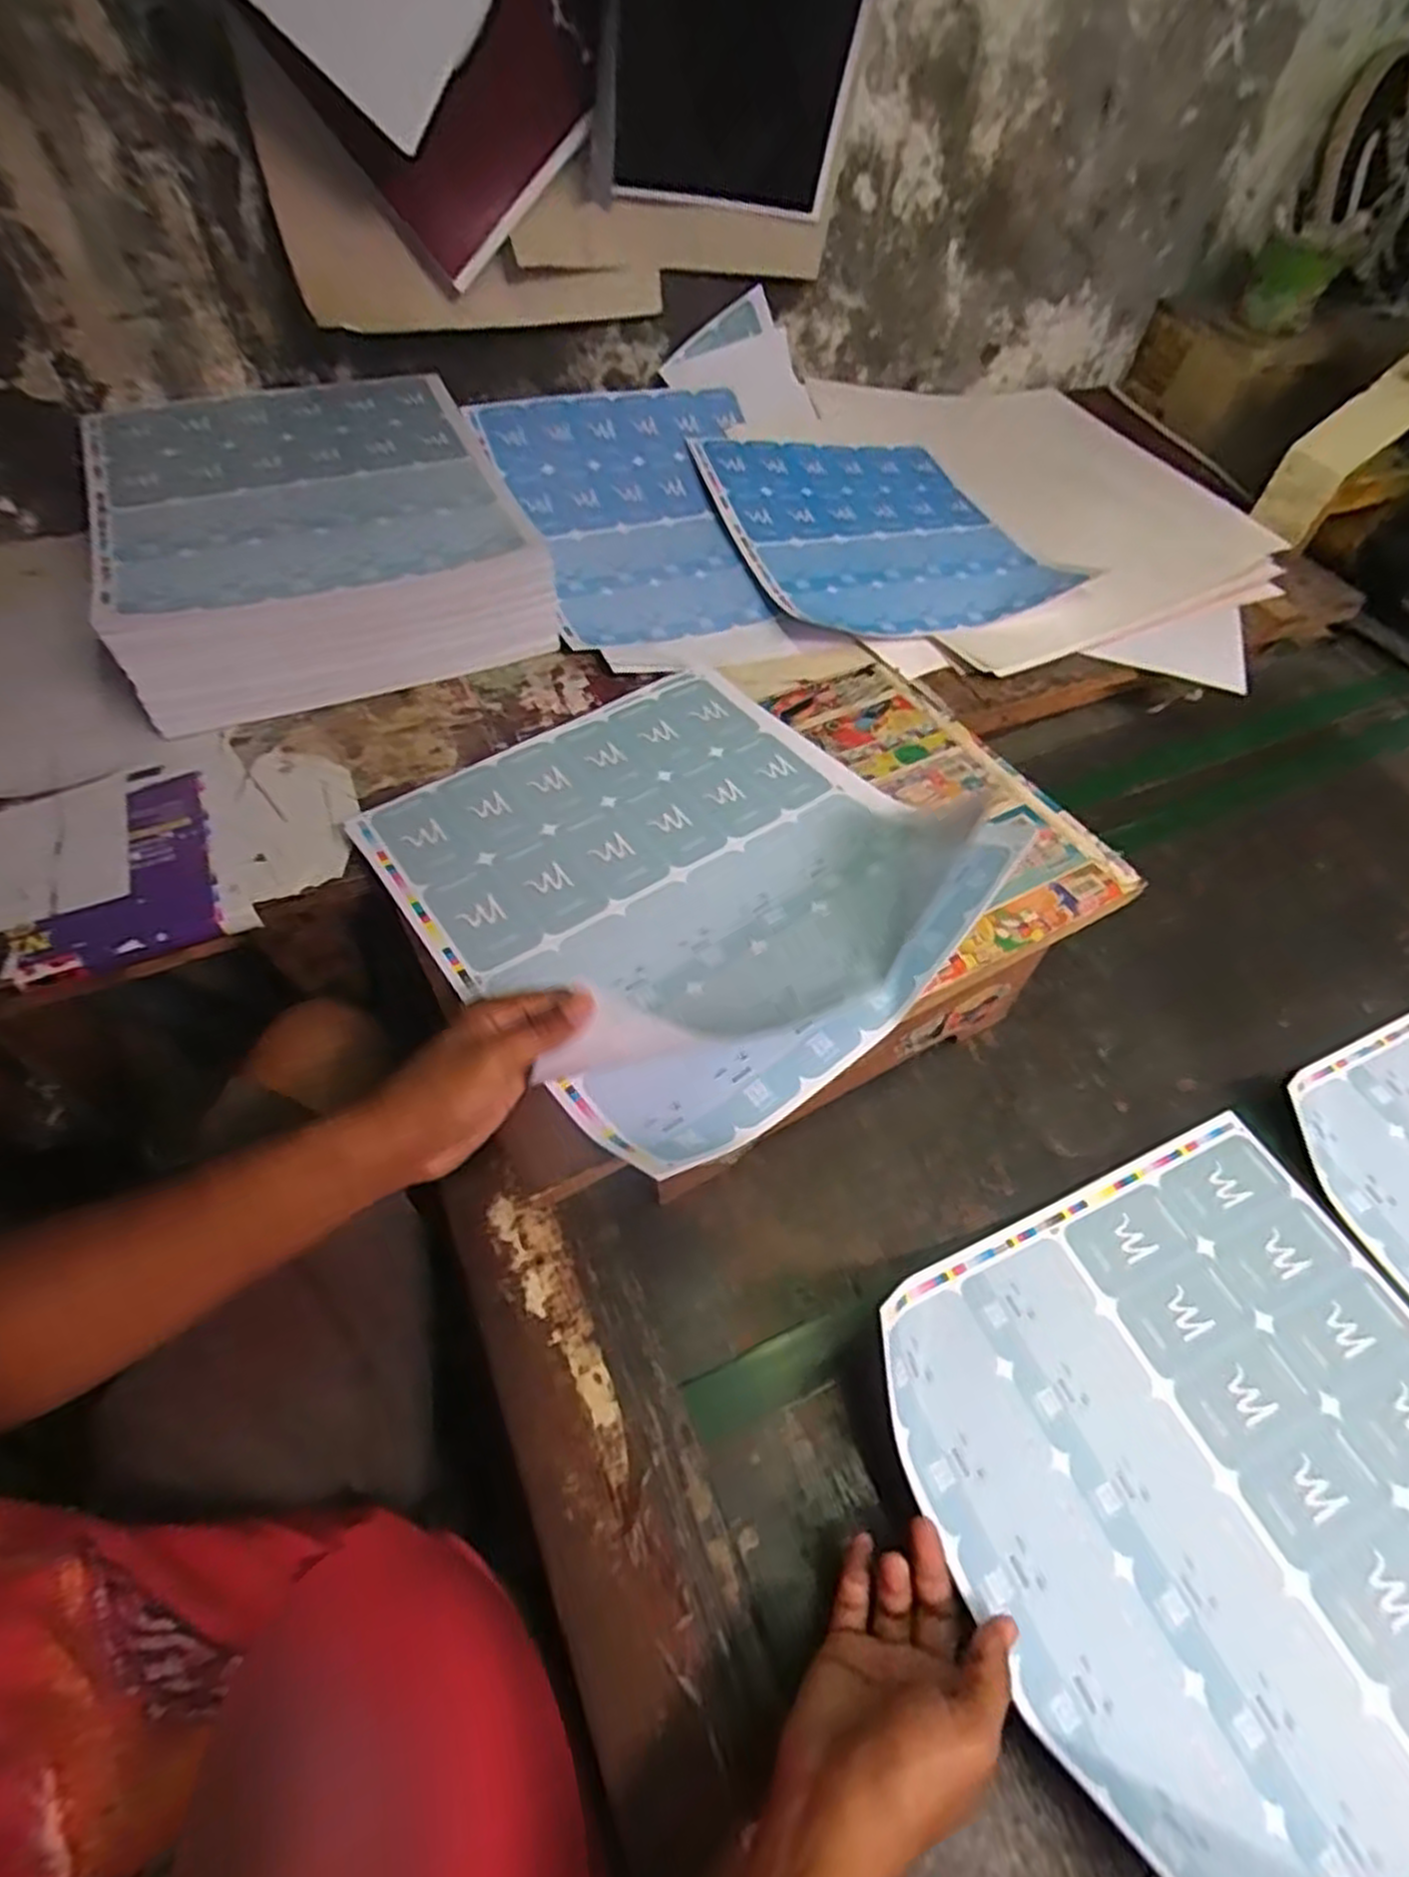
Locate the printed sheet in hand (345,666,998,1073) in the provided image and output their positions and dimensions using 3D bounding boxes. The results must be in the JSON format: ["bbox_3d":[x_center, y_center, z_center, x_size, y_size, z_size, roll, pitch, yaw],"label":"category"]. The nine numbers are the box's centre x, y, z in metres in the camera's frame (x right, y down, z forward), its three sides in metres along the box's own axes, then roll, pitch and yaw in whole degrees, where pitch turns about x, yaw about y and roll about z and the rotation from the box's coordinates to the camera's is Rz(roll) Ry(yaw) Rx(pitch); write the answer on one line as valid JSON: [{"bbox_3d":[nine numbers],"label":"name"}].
[{"bbox_3d":[-0.030,-0.074,0.582,0.348,0.081,0.363,-33,63,-23],"label":"printed sheet in hand"}]

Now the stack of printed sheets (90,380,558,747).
[{"bbox_3d":[-0.394,-0.412,0.814,0.372,0.113,0.413,-17,58,-14],"label":"stack of printed sheets"}]

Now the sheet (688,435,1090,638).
[{"bbox_3d":[0.194,-0.479,0.927,0.329,0.048,0.386,-17,58,-14],"label":"sheet"}]

